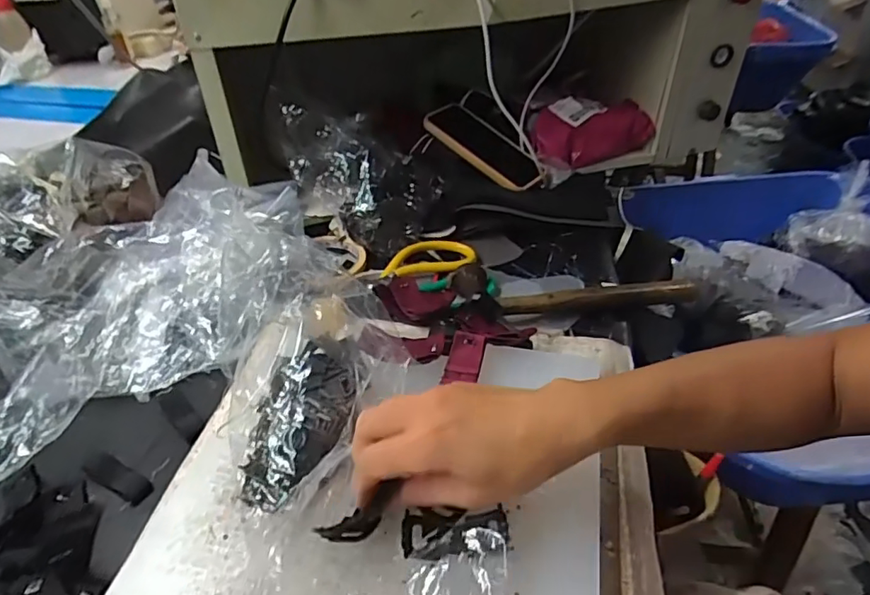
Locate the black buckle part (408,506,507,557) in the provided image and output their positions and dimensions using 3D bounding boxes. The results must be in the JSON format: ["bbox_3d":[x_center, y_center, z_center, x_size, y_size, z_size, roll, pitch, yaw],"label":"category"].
[{"bbox_3d":[0.011,0.131,0.310,0.058,0.013,0.028,0,39,1],"label":"black buckle part"}]

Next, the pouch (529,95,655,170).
[{"bbox_3d":[0.212,-0.228,0.755,0.173,0.070,0.062,-16,41,-17],"label":"pouch"}]

